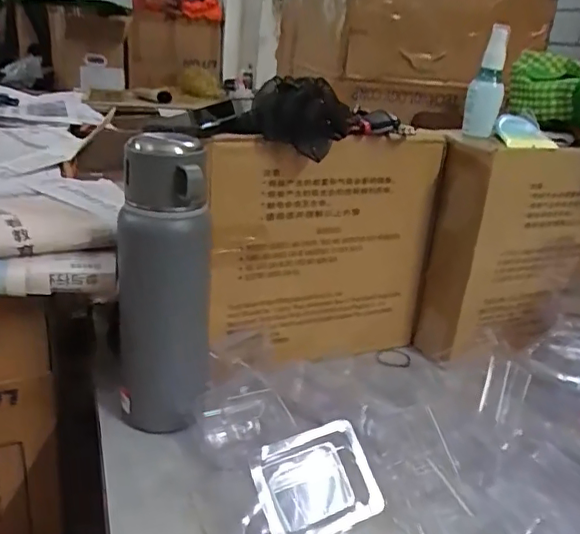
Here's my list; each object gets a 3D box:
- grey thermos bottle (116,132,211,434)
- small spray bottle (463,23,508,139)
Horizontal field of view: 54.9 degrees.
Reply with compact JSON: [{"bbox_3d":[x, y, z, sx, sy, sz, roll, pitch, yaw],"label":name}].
[{"bbox_3d":[-0.115,0.024,0.503,0.082,0.266,0.070,0,23,-14],"label":"grey thermos bottle"},{"bbox_3d":[0.217,-0.202,0.614,0.036,0.113,0.027,13,23,16],"label":"small spray bottle"}]

